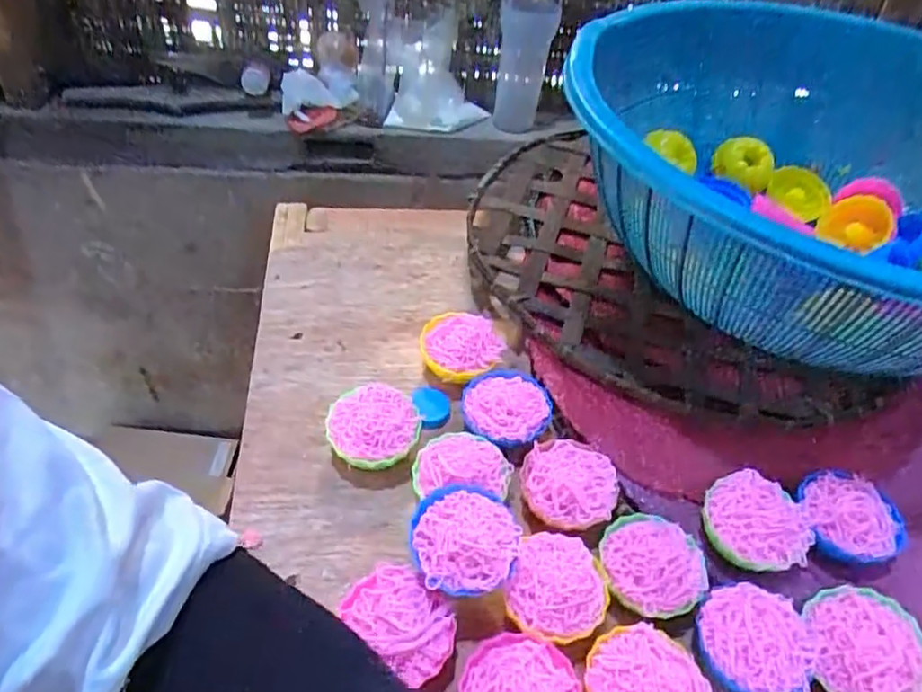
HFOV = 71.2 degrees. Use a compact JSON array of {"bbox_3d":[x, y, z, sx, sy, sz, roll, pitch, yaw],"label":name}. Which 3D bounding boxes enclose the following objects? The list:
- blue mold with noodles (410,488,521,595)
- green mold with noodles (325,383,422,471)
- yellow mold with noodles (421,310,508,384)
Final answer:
[{"bbox_3d":[0.002,0.107,0.357,0.058,0.033,0.057,1,47,-1],"label":"blue mold with noodles"},{"bbox_3d":[-0.059,0.058,0.439,0.060,0.030,0.058,4,46,-4],"label":"green mold with noodles"},{"bbox_3d":[0.000,0.001,0.490,0.061,0.030,0.051,15,46,7],"label":"yellow mold with noodles"}]

